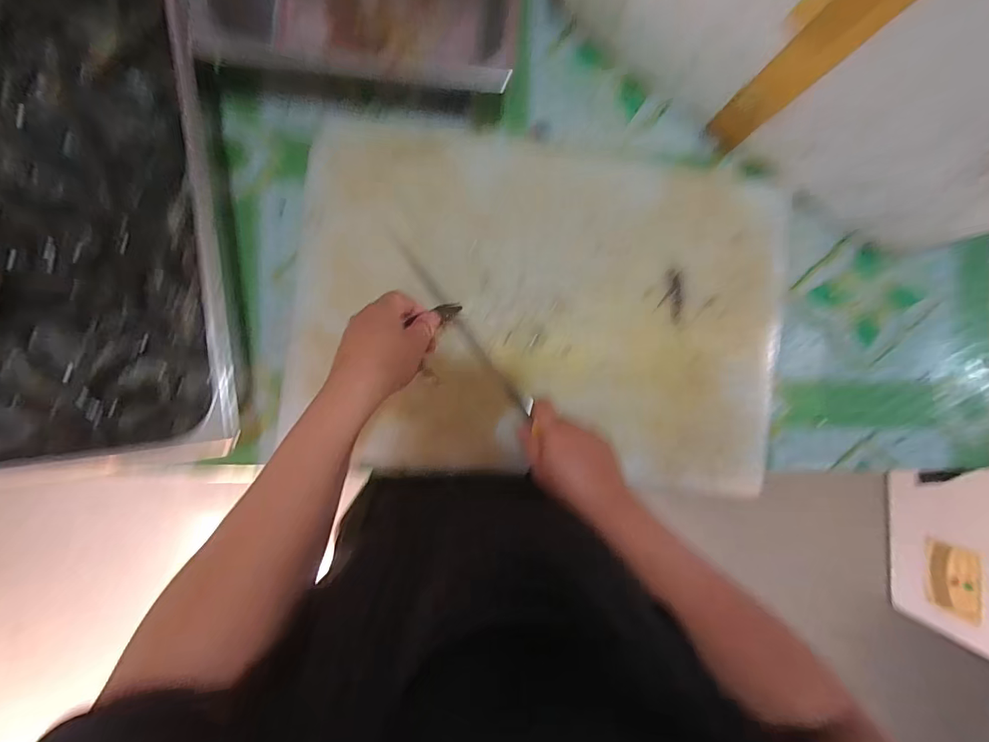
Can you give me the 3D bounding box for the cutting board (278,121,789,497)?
[{"bbox_3d":[0.069,-0.078,0.540,0.593,0.023,0.408,6,89,-6],"label":"cutting board"}]

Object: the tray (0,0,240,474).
[{"bbox_3d":[-0.449,-0.168,0.437,0.331,0.063,0.541,-8,88,-9],"label":"tray"}]

